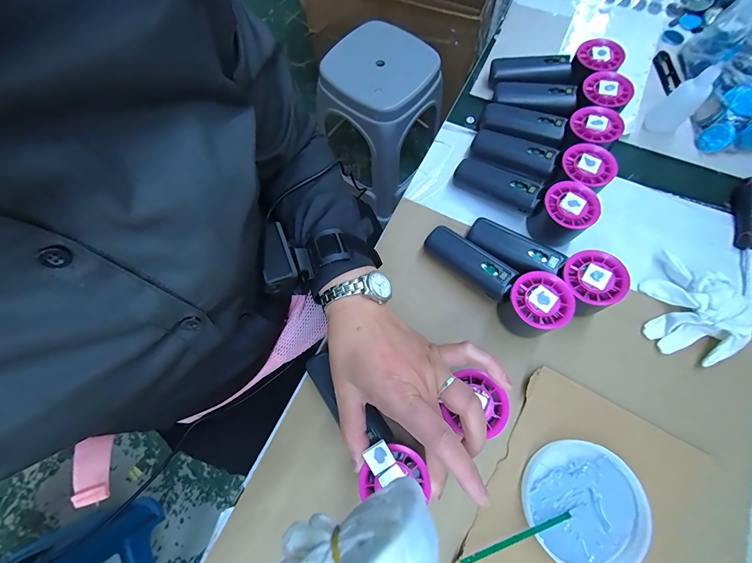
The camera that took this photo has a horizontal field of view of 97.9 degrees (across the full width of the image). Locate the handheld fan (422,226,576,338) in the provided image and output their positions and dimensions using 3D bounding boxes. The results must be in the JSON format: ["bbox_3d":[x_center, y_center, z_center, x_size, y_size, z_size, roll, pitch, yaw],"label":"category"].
[{"bbox_3d":[0.124,-0.009,0.345,0.051,0.051,0.152,-42,74,-12],"label":"handheld fan"}]

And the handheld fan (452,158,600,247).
[{"bbox_3d":[0.168,-0.104,0.381,0.157,0.054,0.058,36,76,13],"label":"handheld fan"}]

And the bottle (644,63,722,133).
[{"bbox_3d":[0.388,-0.230,0.410,0.040,0.080,0.035,40,77,14],"label":"bottle"}]

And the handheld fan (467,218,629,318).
[{"bbox_3d":[0.170,-0.018,0.348,0.153,0.056,0.058,27,74,11],"label":"handheld fan"}]

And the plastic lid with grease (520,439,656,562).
[{"bbox_3d":[0.181,0.194,0.286,0.097,0.020,0.096,-1,71,2],"label":"plastic lid with grease"}]

